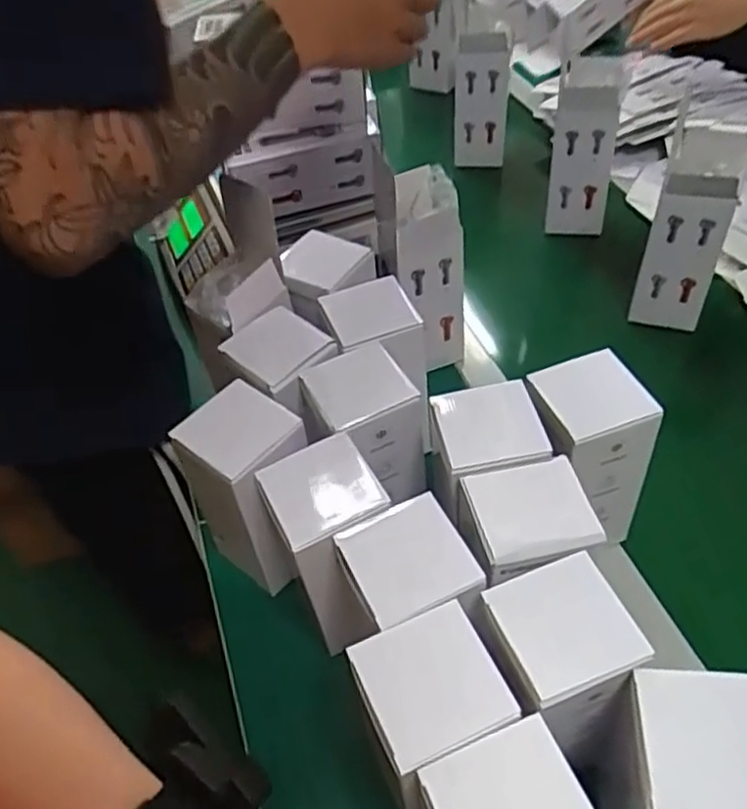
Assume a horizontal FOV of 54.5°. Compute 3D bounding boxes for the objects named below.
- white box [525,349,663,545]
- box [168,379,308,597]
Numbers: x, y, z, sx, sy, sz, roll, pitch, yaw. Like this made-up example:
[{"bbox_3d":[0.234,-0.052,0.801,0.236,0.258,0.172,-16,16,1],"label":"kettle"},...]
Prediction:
[{"bbox_3d":[0.157,0.037,0.557,0.078,0.141,0.081,-18,49,-12],"label":"white box"},{"bbox_3d":[-0.089,0.072,0.574,0.086,0.163,0.072,31,57,29],"label":"box"}]

